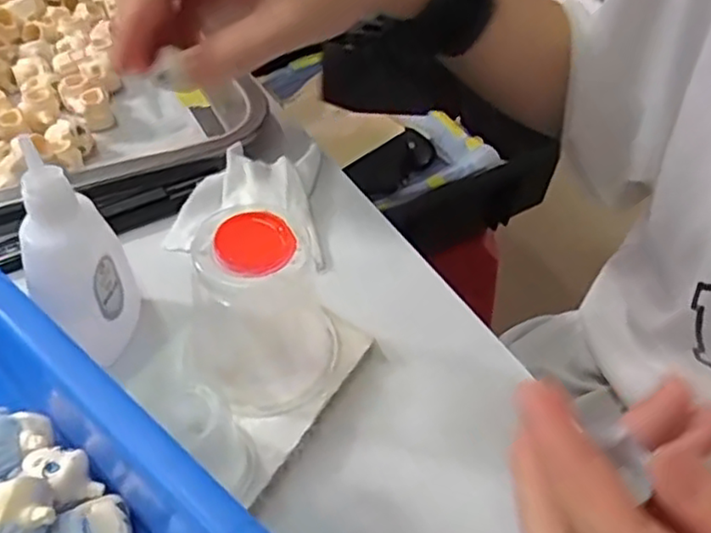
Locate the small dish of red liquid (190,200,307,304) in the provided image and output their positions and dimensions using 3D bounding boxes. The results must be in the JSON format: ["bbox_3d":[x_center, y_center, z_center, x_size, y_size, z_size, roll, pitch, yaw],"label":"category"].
[{"bbox_3d":[-0.037,-0.008,0.225,0.035,0.007,0.034,-24,53,-25],"label":"small dish of red liquid"}]

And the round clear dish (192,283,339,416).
[{"bbox_3d":[-0.036,0.033,0.273,0.055,0.010,0.058,-16,50,-19],"label":"round clear dish"}]

